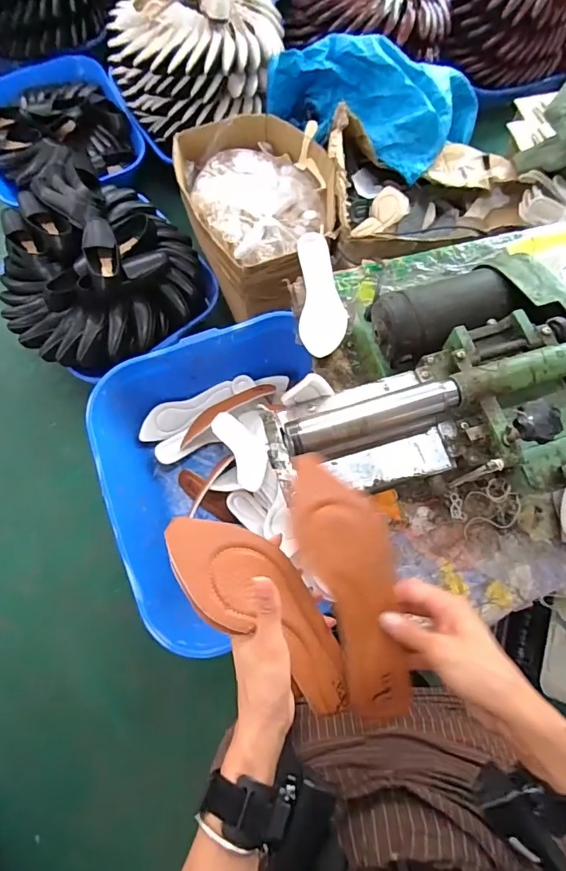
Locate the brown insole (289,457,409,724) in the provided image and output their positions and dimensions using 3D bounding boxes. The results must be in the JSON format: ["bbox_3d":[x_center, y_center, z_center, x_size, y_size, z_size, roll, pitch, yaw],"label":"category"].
[{"bbox_3d":[0.062,0.129,0.392,0.074,0.018,0.228,-15,85,-6],"label":"brown insole"}]

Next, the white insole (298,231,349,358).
[{"bbox_3d":[0.069,-0.245,0.777,0.078,0.018,0.233,0,74,-2],"label":"white insole"}]

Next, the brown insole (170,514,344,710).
[{"bbox_3d":[-0.010,0.143,0.374,0.206,0.032,0.073,45,77,-5],"label":"brown insole"}]

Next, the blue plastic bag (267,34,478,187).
[{"bbox_3d":[0.269,-0.979,1.320,0.618,0.231,0.426,21,75,4],"label":"blue plastic bag"}]

